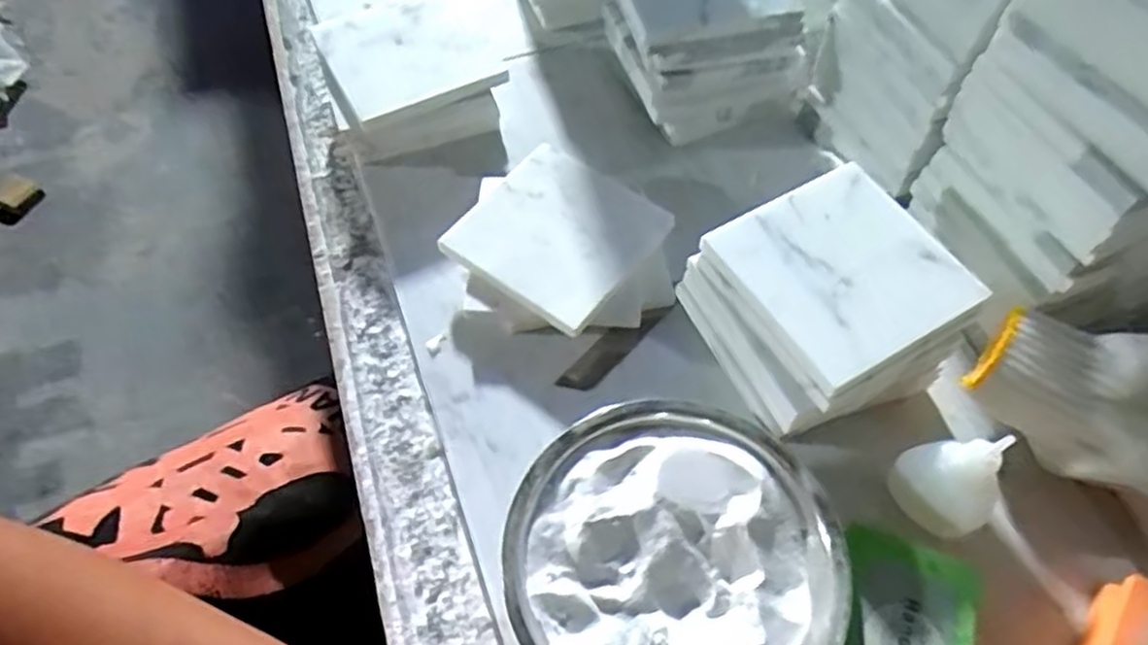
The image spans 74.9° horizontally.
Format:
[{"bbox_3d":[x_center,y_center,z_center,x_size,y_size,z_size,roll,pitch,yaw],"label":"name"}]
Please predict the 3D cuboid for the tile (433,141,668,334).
[{"bbox_3d":[-0.010,-0.054,0.436,0.100,0.011,0.097,34,66,17],"label":"tile"}]

